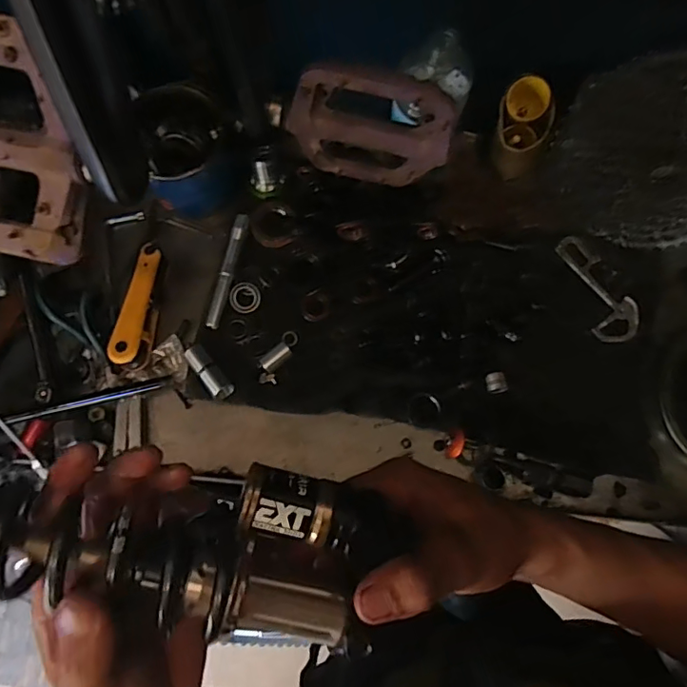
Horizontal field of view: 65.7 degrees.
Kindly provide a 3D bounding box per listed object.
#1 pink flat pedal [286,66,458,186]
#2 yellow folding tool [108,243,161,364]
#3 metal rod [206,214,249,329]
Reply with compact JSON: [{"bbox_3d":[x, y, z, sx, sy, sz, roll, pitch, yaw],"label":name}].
[{"bbox_3d":[0.016,-0.129,0.319,0.094,0.100,0.013,9,75,3],"label":"pink flat pedal"},{"bbox_3d":[-0.208,-0.041,0.547,0.024,0.044,0.129,7,75,2],"label":"yellow folding tool"},{"bbox_3d":[-0.126,-0.078,0.572,0.016,0.010,0.128,13,75,4],"label":"metal rod"}]

